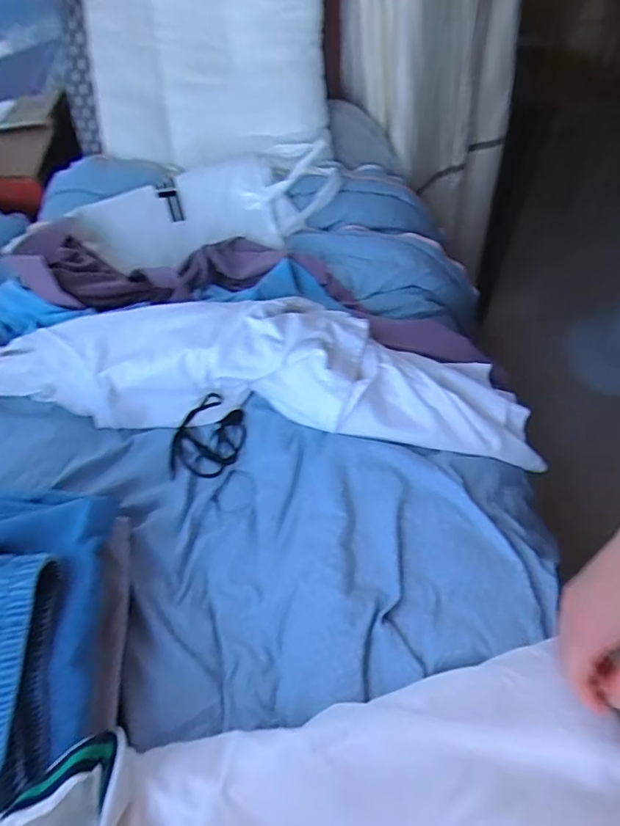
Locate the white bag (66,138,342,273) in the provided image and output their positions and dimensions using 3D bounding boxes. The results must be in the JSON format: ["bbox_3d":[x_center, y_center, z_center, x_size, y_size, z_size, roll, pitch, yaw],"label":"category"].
[{"bbox_3d":[-0.130,-0.301,0.744,0.382,0.077,0.121,-27,59,-14],"label":"white bag"}]

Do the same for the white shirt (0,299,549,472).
[{"bbox_3d":[-0.054,-0.055,0.591,0.612,0.104,0.143,4,57,5],"label":"white shirt"}]

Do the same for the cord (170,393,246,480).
[{"bbox_3d":[-0.120,0.031,0.585,0.086,0.046,0.091,-5,56,0],"label":"cord"}]

